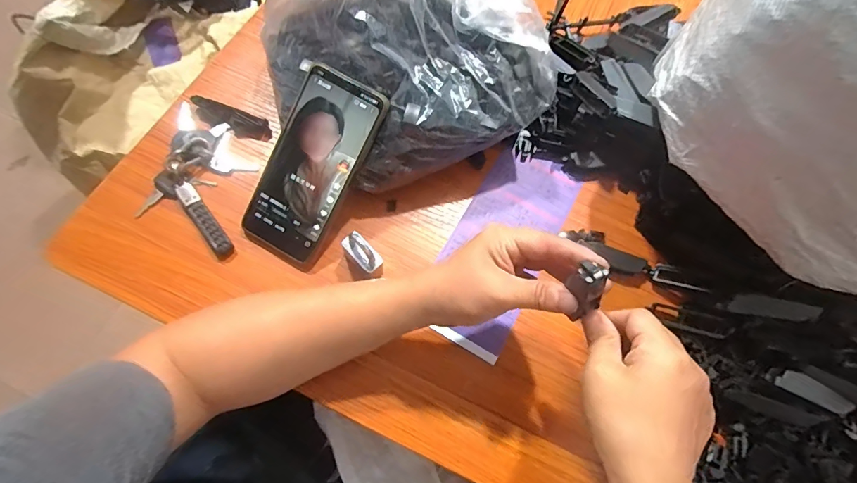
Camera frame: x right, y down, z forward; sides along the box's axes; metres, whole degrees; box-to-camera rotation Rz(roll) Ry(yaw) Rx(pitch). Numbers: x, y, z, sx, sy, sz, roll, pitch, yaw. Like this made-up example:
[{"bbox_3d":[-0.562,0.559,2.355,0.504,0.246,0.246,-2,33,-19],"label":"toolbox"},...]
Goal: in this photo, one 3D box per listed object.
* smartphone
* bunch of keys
[{"bbox_3d":[-0.106,-0.065,0.380,0.078,0.013,0.172,30,100,8],"label":"smartphone"},{"bbox_3d":[-0.220,-0.064,0.405,0.093,0.018,0.146,9,68,-1],"label":"bunch of keys"}]

